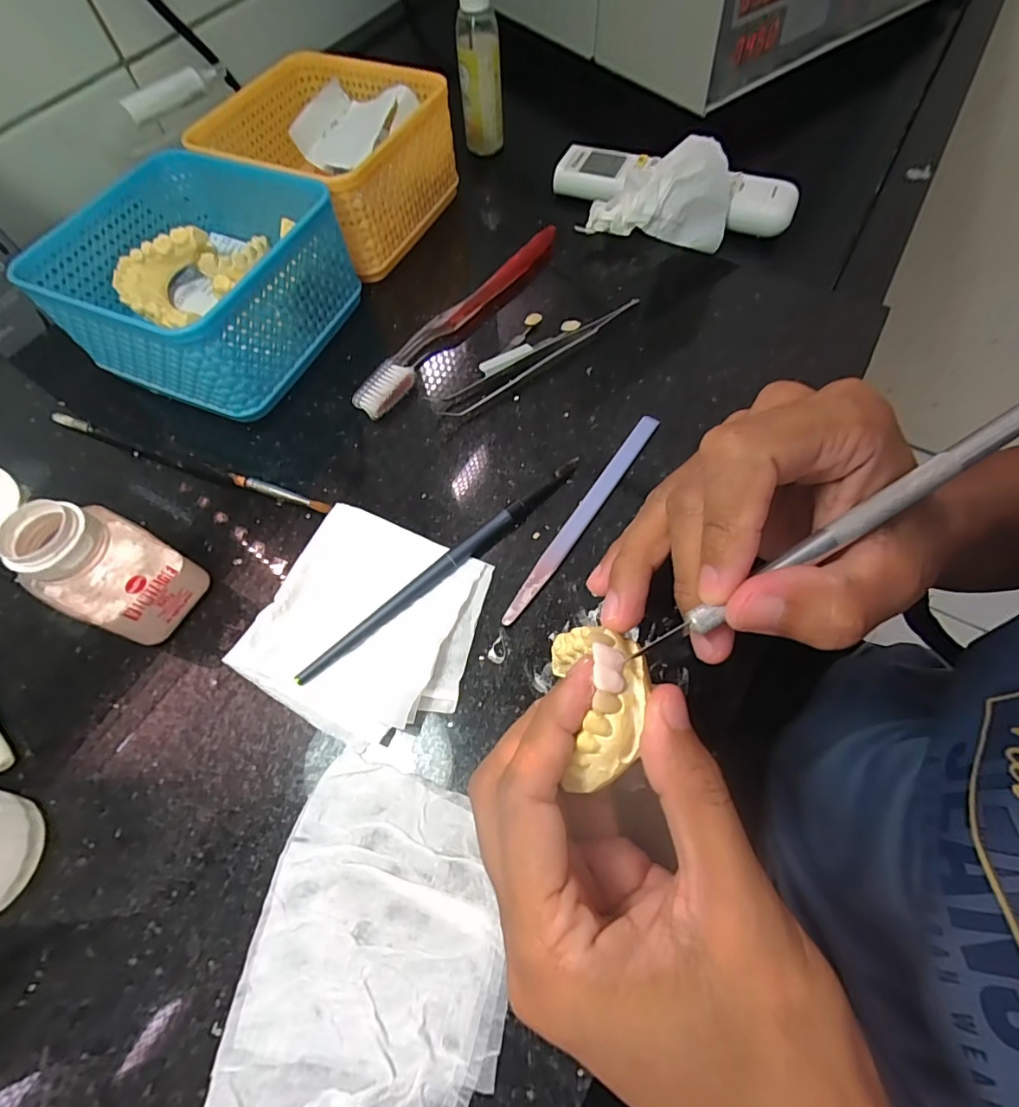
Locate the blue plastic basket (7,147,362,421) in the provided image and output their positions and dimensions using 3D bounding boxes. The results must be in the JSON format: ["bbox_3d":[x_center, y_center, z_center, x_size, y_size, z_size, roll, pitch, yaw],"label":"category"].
[{"bbox_3d":[-0.177,-0.159,0.289,0.129,0.063,0.129,21,68,13],"label":"blue plastic basket"}]

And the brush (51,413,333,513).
[{"bbox_3d":[-0.178,-0.050,0.268,0.185,0.007,0.008,19,67,12],"label":"brush"}]

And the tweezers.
[{"bbox_3d":[0.018,-0.115,0.288,0.137,0.008,0.021,-27,66,-9],"label":"tweezers"}]

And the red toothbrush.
[{"bbox_3d":[-0.030,-0.148,0.305,0.021,0.013,0.181,33,71,17],"label":"red toothbrush"}]

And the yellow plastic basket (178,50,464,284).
[{"bbox_3d":[-0.117,-0.266,0.337,0.129,0.066,0.124,26,69,14],"label":"yellow plastic basket"}]

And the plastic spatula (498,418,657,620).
[{"bbox_3d":[0.037,-0.021,0.245,0.010,0.004,0.135,31,70,16],"label":"plastic spatula"}]

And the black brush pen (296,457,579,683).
[{"bbox_3d":[-0.027,0.004,0.233,0.163,0.008,0.009,-39,69,-14],"label":"black brush pen"}]

